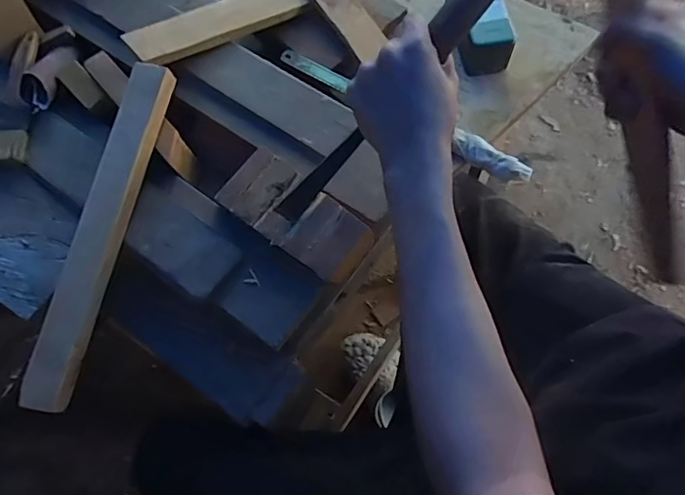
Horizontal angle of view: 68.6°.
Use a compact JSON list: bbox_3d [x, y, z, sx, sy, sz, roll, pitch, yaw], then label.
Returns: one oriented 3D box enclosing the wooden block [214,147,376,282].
[{"bbox_3d":[-0.046,-0.031,0.485,0.147,0.028,0.067,36,73,17],"label":"wooden block"}]

